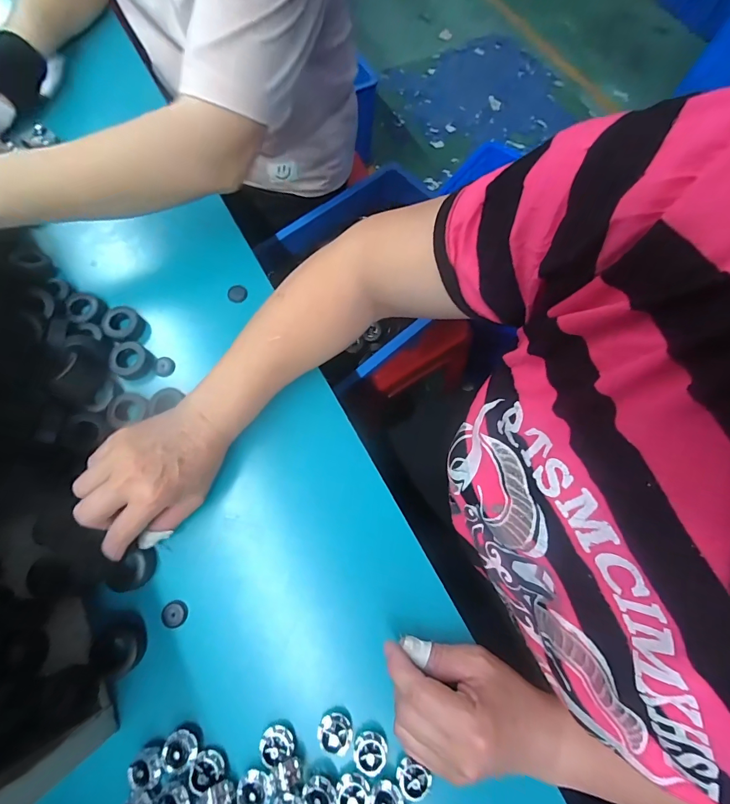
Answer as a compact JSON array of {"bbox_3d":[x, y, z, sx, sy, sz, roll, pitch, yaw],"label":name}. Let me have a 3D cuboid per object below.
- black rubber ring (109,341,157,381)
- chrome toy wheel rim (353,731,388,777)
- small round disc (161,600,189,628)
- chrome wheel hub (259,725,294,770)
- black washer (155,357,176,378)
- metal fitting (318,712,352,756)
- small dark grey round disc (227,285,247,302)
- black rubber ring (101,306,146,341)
[{"bbox_3d":[-0.231,-0.040,0.382,0.037,0.019,0.036,1,71,-2],"label":"black rubber ring"},{"bbox_3d":[0.003,0.270,0.293,0.024,0.012,0.026,16,71,3],"label":"chrome toy wheel rim"},{"bbox_3d":[-0.162,0.180,0.325,0.021,0.004,0.020,1,71,-2],"label":"small round disc"},{"bbox_3d":[-0.069,0.261,0.293,0.026,0.011,0.020,-25,74,-10],"label":"chrome wheel hub"},{"bbox_3d":[-0.203,-0.035,0.389,0.015,0.010,0.018,13,71,2],"label":"black washer"},{"bbox_3d":[-0.024,0.259,0.298,0.026,0.008,0.025,1,71,-2],"label":"metal fitting"},{"bbox_3d":[-0.137,-0.116,0.413,0.016,0.009,0.018,37,74,10],"label":"small dark grey round disc"},{"bbox_3d":[-0.249,-0.080,0.396,0.033,0.016,0.034,1,71,-2],"label":"black rubber ring"}]

